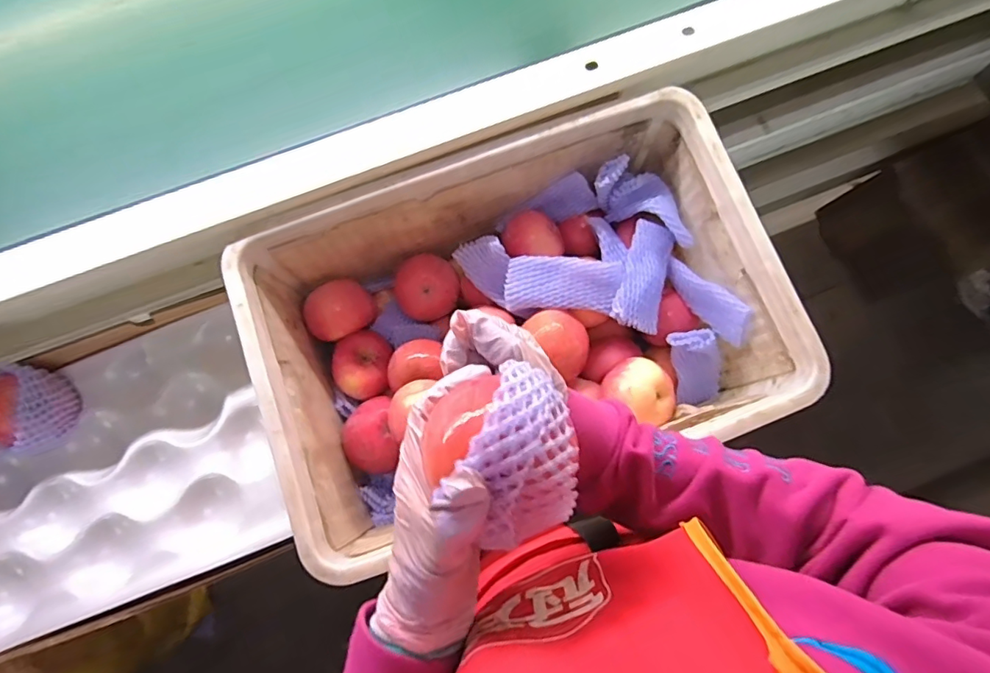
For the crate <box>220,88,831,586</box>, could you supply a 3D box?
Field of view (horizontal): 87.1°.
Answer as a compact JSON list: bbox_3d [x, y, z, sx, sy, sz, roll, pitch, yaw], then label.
[{"bbox_3d":[0.022,-0.006,0.587,0.510,0.180,0.336,-20,78,-4],"label":"crate"}]

